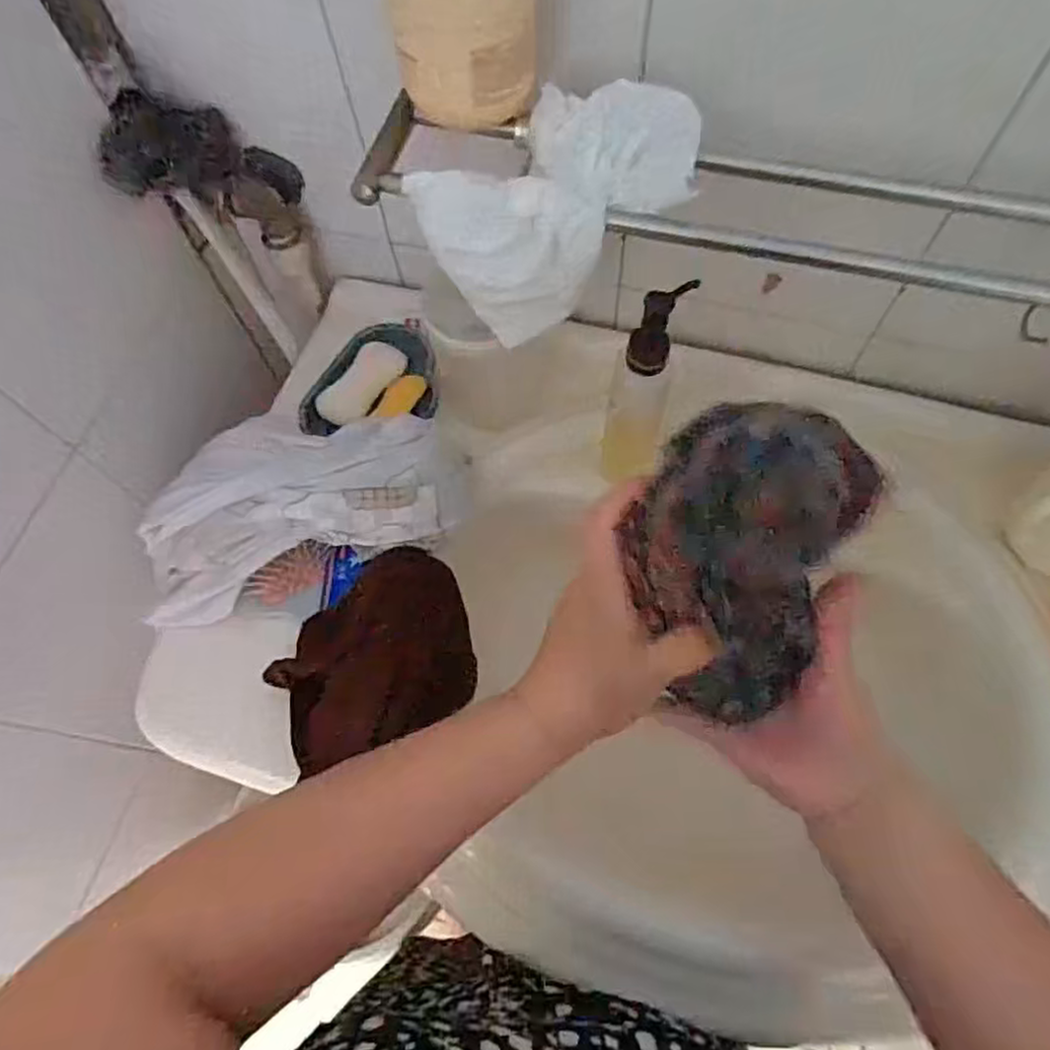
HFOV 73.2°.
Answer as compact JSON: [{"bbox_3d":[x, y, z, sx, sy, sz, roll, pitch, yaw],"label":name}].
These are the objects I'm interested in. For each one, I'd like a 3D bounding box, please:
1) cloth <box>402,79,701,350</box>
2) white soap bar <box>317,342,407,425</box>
[{"bbox_3d":[0.016,-0.175,0.418,0.148,0.119,0.091,11,67,7],"label":"cloth"},{"bbox_3d":[-0.135,-0.117,0.589,0.037,0.018,0.087,27,70,13],"label":"white soap bar"}]

